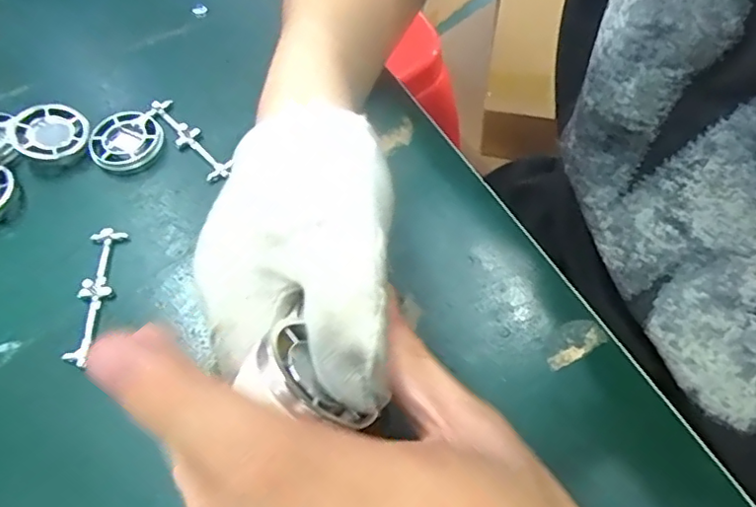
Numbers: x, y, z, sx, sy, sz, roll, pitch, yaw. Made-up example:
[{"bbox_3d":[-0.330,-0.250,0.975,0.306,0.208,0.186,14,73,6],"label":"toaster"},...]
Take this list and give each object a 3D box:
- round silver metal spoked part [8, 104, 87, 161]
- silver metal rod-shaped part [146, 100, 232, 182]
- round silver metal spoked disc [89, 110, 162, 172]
[{"bbox_3d":[-0.183,-0.068,0.325,0.038,0.010,0.040,2,65,-4],"label":"round silver metal spoked part"},{"bbox_3d":[-0.107,-0.066,0.326,0.015,0.014,0.068,-38,66,-18],"label":"silver metal rod-shaped part"},{"bbox_3d":[-0.141,-0.063,0.326,0.038,0.010,0.036,-1,60,2],"label":"round silver metal spoked disc"}]

